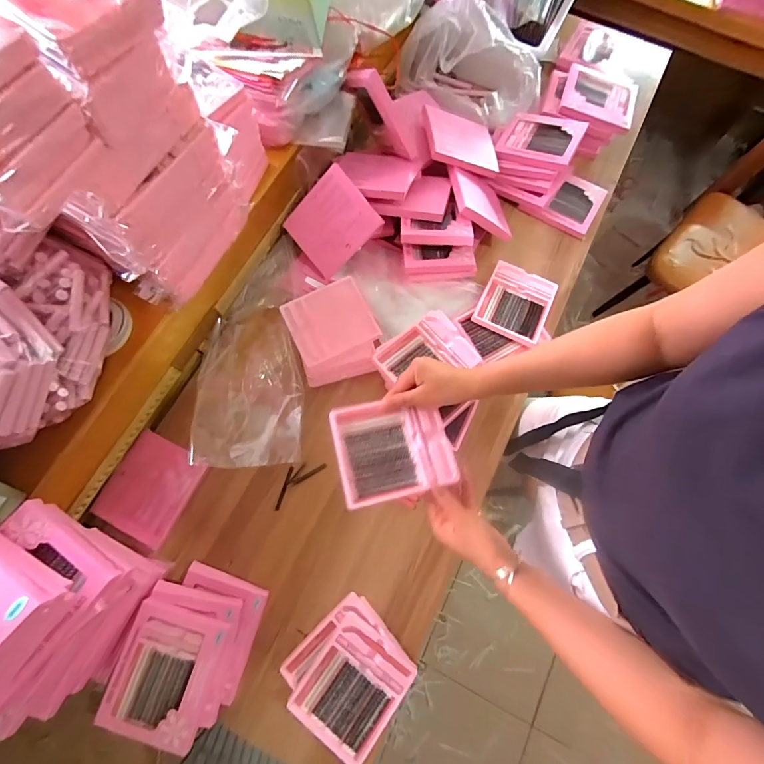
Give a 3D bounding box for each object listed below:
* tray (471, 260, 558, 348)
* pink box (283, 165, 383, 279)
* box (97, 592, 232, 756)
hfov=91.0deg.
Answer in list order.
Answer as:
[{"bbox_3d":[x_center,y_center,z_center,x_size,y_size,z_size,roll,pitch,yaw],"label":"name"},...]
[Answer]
[{"bbox_3d":[0.275,-0.162,0.772,0.134,0.020,0.154,27,75,5],"label":"tray"},{"bbox_3d":[-0.100,-0.312,0.743,0.139,0.159,0.059,43,38,-19],"label":"pink box"},{"bbox_3d":[-0.312,0.420,0.544,0.135,0.031,0.159,14,74,2],"label":"box"}]

